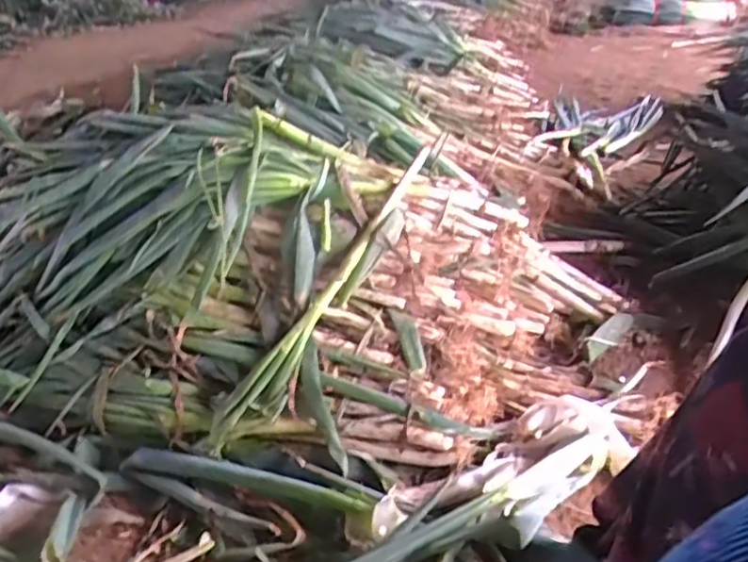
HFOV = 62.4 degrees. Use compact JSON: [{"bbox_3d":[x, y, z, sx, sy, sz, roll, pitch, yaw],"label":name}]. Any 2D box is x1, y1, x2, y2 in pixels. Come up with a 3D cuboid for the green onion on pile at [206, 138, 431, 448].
[{"bbox_3d":[-0.065,0.003,1.125,0.085,0.047,0.708,19,64,33],"label":"green onion on pile"}]

